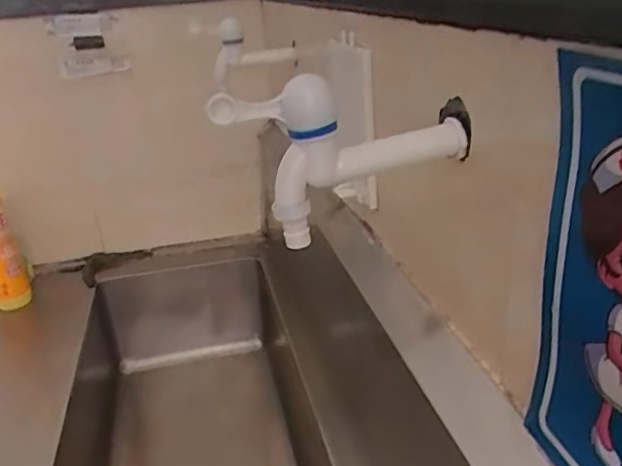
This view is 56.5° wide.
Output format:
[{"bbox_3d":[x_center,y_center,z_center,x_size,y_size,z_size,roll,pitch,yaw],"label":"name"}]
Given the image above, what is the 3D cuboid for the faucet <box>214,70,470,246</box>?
[{"bbox_3d":[0.019,-0.044,0.345,0.143,0.087,0.049,-11,25,-13],"label":"faucet"}]

